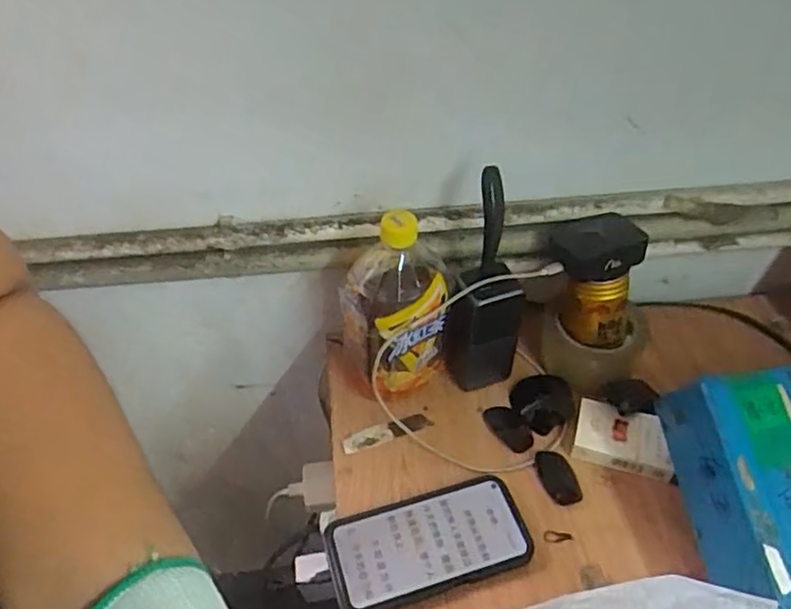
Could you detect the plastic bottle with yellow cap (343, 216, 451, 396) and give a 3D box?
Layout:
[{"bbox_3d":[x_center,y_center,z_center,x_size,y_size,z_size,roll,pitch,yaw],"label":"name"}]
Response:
[{"bbox_3d":[-0.001,0.003,0.601,0.093,0.204,0.095,0,46,1],"label":"plastic bottle with yellow cap"}]

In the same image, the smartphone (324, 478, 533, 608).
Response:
[{"bbox_3d":[0.028,0.196,0.541,0.164,0.015,0.079,-14,47,-12],"label":"smartphone"}]

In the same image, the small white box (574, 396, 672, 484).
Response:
[{"bbox_3d":[0.209,0.124,0.608,0.085,0.026,0.055,10,47,11],"label":"small white box"}]

